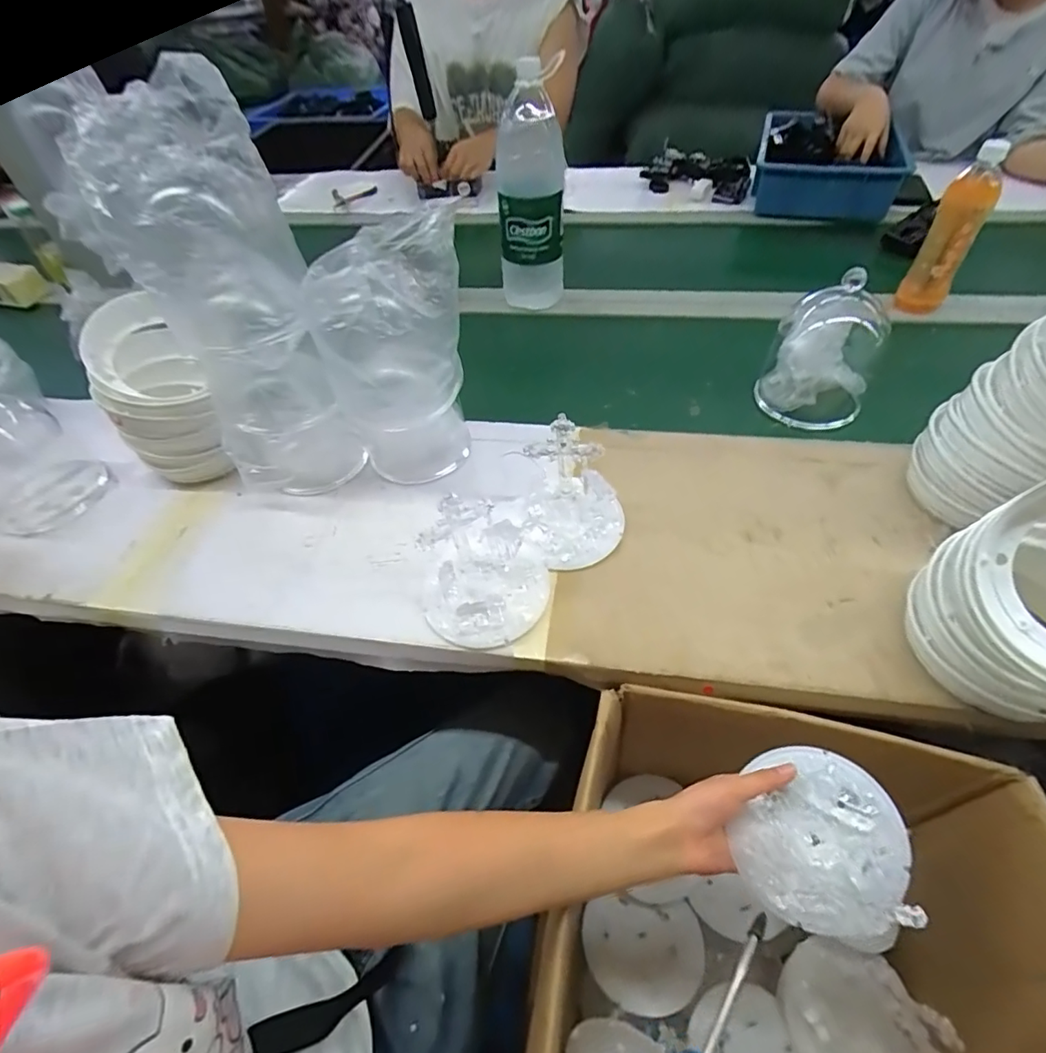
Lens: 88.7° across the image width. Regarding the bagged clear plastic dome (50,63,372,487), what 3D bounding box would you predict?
[{"bbox_3d":[-0.285,-0.197,0.554,0.170,0.374,0.188,-27,55,-15],"label":"bagged clear plastic dome"}]

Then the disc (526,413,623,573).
[{"bbox_3d":[0.054,-0.029,0.552,0.100,0.120,0.110,-2,56,3],"label":"disc"}]

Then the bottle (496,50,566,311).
[{"bbox_3d":[0.012,-0.459,0.777,0.097,0.319,0.088,-3,52,3],"label":"bottle"}]

